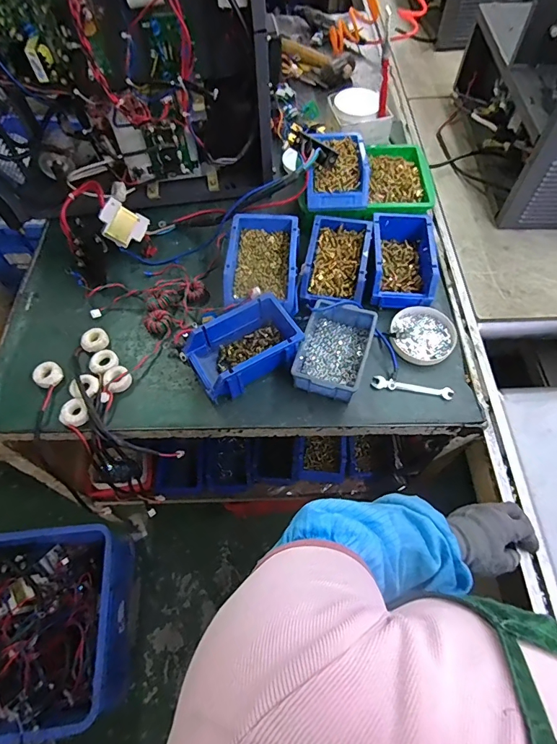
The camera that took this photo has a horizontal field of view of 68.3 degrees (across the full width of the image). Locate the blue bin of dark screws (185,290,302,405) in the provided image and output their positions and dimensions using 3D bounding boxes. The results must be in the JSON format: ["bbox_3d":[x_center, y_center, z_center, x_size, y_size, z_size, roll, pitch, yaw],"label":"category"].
[{"bbox_3d":[-0.056,-0.040,0.630,0.157,0.067,0.119,-30,64,-14],"label":"blue bin of dark screws"}]

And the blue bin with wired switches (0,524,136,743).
[{"bbox_3d":[-0.727,0.657,1.053,0.649,0.281,0.450,-7,61,-2],"label":"blue bin with wired switches"}]

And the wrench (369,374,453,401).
[{"bbox_3d":[0.212,0.025,0.645,0.120,0.005,0.021,11,62,7],"label":"wrench"}]

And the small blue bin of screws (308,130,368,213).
[{"bbox_3d":[0.105,-0.370,0.749,0.107,0.060,0.164,-1,61,1],"label":"small blue bin of screws"}]

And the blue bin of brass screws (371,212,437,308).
[{"bbox_3d":[0.213,-0.191,0.721,0.099,0.091,0.174,4,61,4],"label":"blue bin of brass screws"}]

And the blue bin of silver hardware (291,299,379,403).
[{"bbox_3d":[0.086,-0.037,0.640,0.104,0.048,0.157,17,63,11],"label":"blue bin of silver hardware"}]

